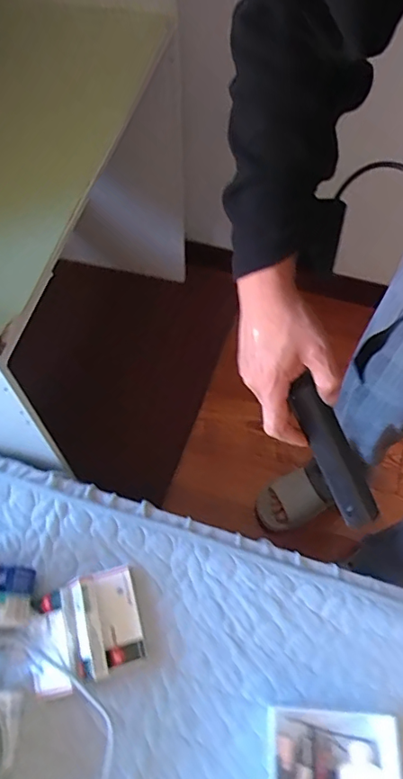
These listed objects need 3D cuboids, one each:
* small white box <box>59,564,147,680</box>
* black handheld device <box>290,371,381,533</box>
[{"bbox_3d":[-0.133,0.311,0.682,0.095,0.047,0.128,-17,64,-7],"label":"small white box"},{"bbox_3d":[0.127,0.061,0.485,0.031,0.025,0.155,-28,99,-11],"label":"black handheld device"}]

